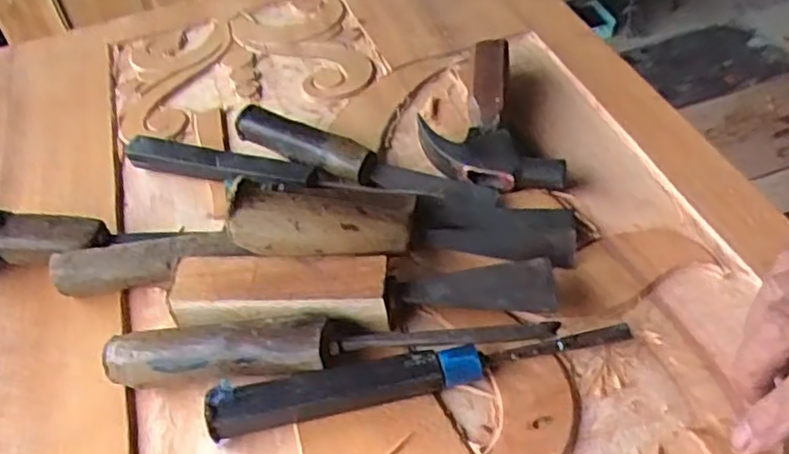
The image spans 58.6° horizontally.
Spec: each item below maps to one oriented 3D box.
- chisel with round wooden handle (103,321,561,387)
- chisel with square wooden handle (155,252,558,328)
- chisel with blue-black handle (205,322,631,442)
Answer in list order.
[{"bbox_3d":[-0.038,0.069,0.383,0.239,0.034,0.022,-3,46,5],"label":"chisel with round wooden handle"},{"bbox_3d":[-0.019,0.039,0.409,0.216,0.034,0.037,-2,46,6],"label":"chisel with square wooden handle"},{"bbox_3d":[0.015,0.078,0.376,0.225,0.024,0.020,-11,46,-3],"label":"chisel with blue-black handle"}]

